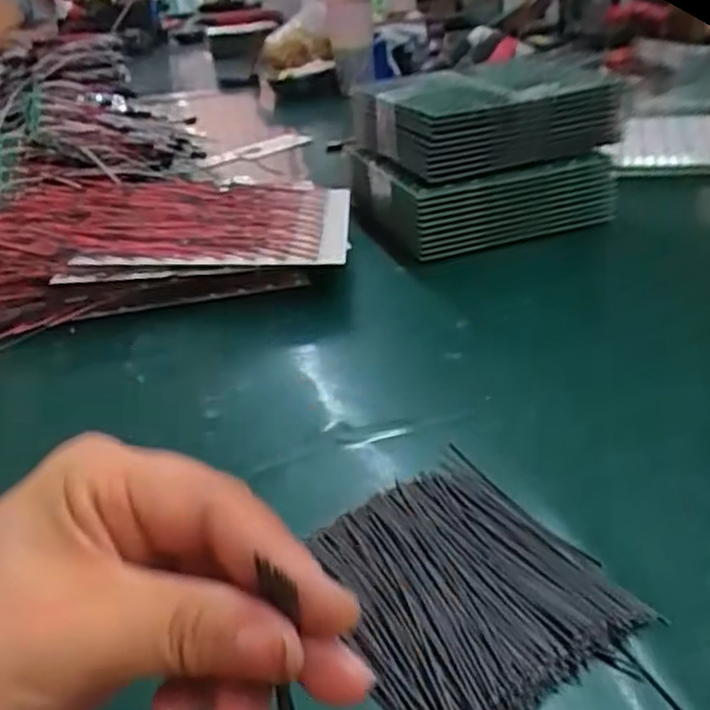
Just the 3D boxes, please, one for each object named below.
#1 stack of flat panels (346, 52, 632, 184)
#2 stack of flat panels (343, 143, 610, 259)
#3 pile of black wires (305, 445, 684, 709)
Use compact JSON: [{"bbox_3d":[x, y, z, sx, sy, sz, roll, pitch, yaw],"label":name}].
[{"bbox_3d":[0.126,-0.219,0.684,0.193,0.058,0.136,-13,31,-13],"label":"stack of flat panels"},{"bbox_3d":[0.110,-0.164,0.712,0.190,0.059,0.193,-15,30,-18],"label":"stack of flat panels"},{"bbox_3d":[0.049,0.099,0.307,0.110,0.013,0.143,-18,31,-23],"label":"pile of black wires"}]

